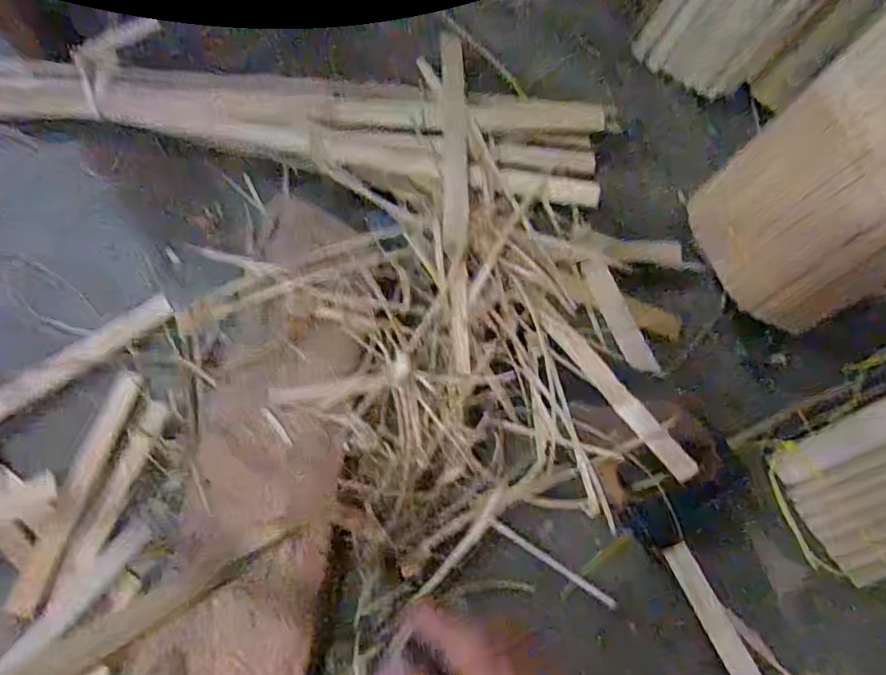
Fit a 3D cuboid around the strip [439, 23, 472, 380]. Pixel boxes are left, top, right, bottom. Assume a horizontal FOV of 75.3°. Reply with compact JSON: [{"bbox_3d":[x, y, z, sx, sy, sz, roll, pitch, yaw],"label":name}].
[{"bbox_3d":[0.012,-0.146,0.552,0.024,0.006,0.369,-1,71,0],"label":"strip"}]

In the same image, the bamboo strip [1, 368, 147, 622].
[{"bbox_3d":[-0.311,0.127,0.493,0.028,0.004,0.205,14,68,4],"label":"bamboo strip"}]

